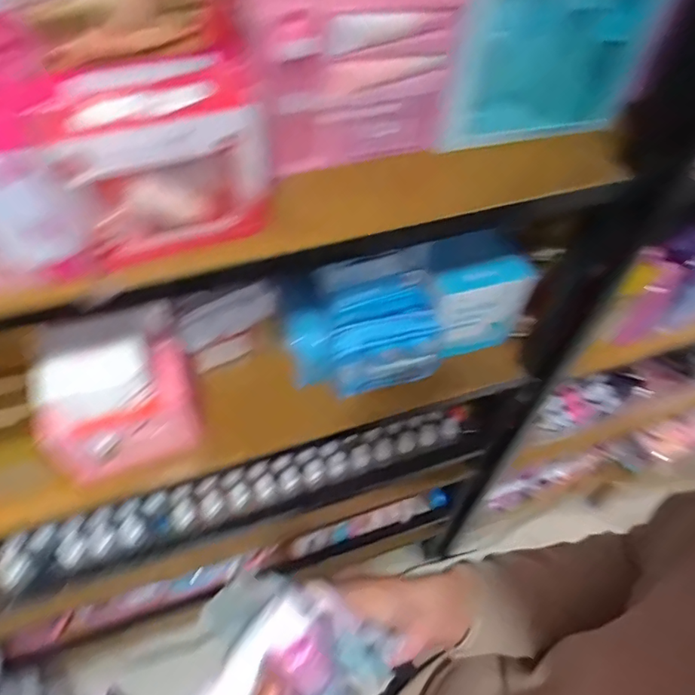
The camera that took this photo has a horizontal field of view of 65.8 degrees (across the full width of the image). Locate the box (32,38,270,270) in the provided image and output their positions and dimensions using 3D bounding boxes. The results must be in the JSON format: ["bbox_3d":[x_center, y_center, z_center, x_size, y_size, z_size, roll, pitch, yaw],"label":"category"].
[{"bbox_3d":[-0.126,-0.135,0.380,0.132,0.118,0.071,-15,55,-14],"label":"box"}]

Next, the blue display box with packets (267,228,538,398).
[{"bbox_3d":[0.076,-0.046,0.707,0.311,0.150,0.102,-17,56,-16],"label":"blue display box with packets"}]

